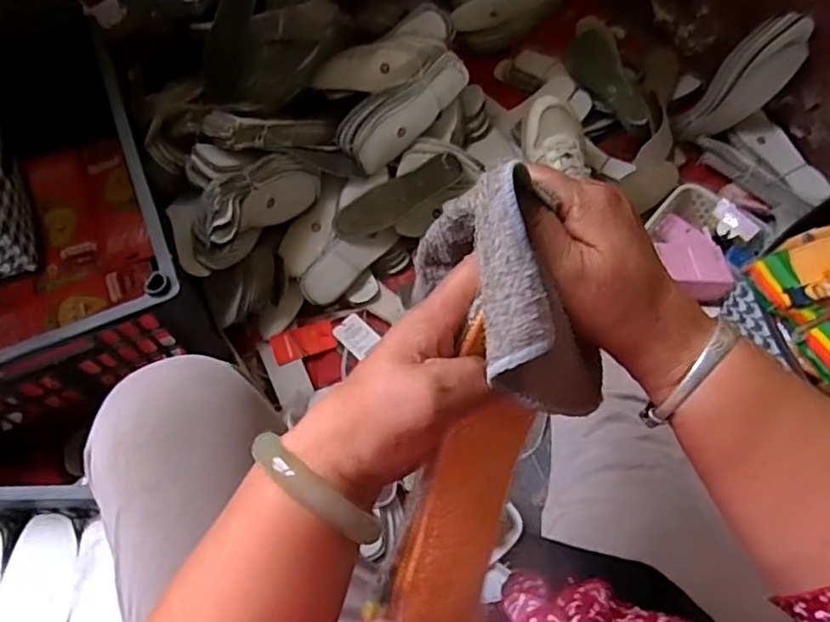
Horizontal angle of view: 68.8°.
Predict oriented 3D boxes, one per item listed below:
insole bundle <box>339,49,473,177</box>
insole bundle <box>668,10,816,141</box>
[{"bbox_3d":[-0.016,-0.323,0.953,0.237,0.064,0.082,-41,67,-17],"label":"insole bundle"},{"bbox_3d":[0.530,-0.370,0.985,0.080,0.235,0.080,2,50,-46],"label":"insole bundle"}]

